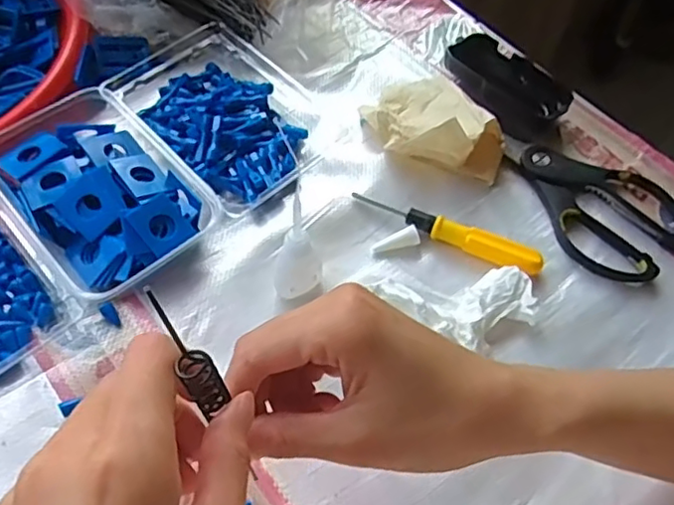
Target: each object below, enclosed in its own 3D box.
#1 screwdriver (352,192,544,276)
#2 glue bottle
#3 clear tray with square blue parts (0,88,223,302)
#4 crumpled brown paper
[{"bbox_3d":[0.079,-0.015,0.453,0.140,0.017,0.020,20,60,9],"label":"screwdriver"},{"bbox_3d":[-0.025,-0.007,0.397,0.030,0.097,0.033,-2,58,-4],"label":"glue bottle"},{"bbox_3d":[-0.171,-0.043,0.447,0.108,0.031,0.166,-38,67,-23],"label":"clear tray with square blue parts"},{"bbox_3d":[0.075,-0.104,0.488,0.081,0.041,0.113,-24,62,-16],"label":"crumpled brown paper"}]

